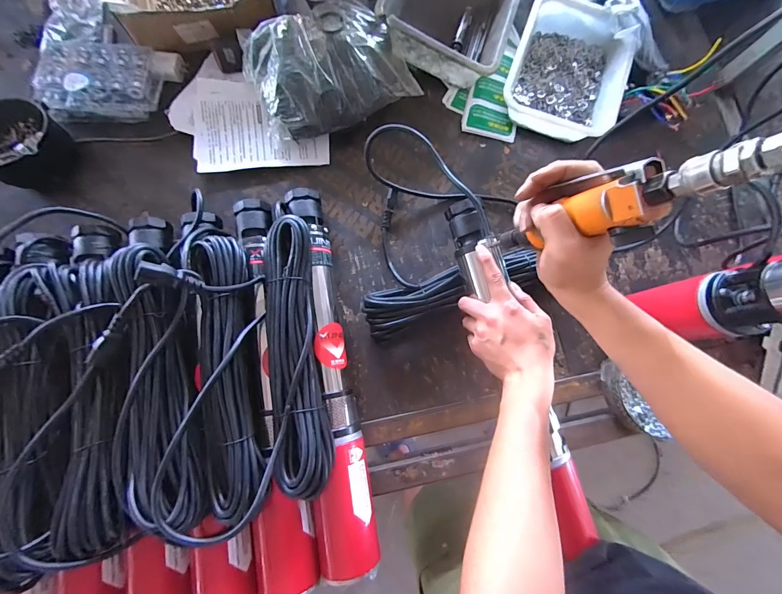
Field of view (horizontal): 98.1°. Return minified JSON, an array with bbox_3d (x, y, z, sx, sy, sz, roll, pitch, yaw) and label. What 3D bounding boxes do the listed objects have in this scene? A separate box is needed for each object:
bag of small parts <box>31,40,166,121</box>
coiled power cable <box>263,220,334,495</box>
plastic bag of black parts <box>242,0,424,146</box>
[{"bbox_3d":[-0.480,-0.358,0.557,0.189,0.029,0.137,4,79,0],"label":"bag of small parts"},{"bbox_3d":[-0.122,0.063,0.423,0.069,0.046,0.335,-9,80,-2],"label":"coiled power cable"},{"bbox_3d":[-0.106,-0.374,0.559,0.243,0.096,0.182,-25,81,-5],"label":"plastic bag of black parts"}]

